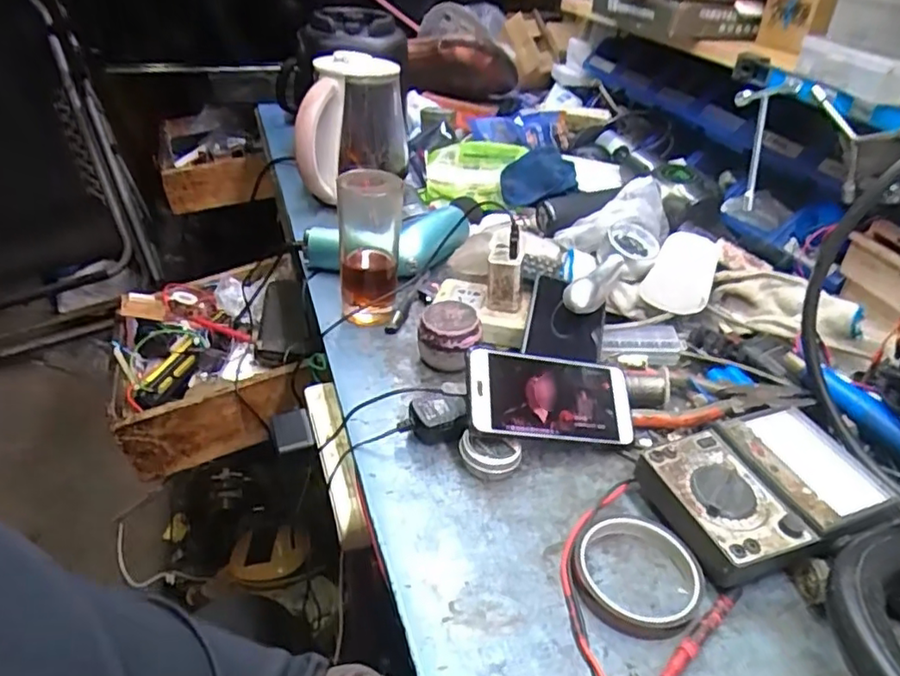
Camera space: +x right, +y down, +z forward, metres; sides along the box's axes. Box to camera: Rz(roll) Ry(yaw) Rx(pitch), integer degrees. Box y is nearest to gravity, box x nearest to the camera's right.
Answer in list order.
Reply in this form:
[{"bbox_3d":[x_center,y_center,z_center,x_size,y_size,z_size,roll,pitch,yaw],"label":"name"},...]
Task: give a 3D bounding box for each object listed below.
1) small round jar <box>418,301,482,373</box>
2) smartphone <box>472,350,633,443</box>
[{"bbox_3d":[0.000,-0.001,0.620,0.061,0.050,0.056,4,34,-3],"label":"small round jar"},{"bbox_3d":[0.087,0.051,0.540,0.154,0.013,0.076,8,64,-18],"label":"smartphone"}]

